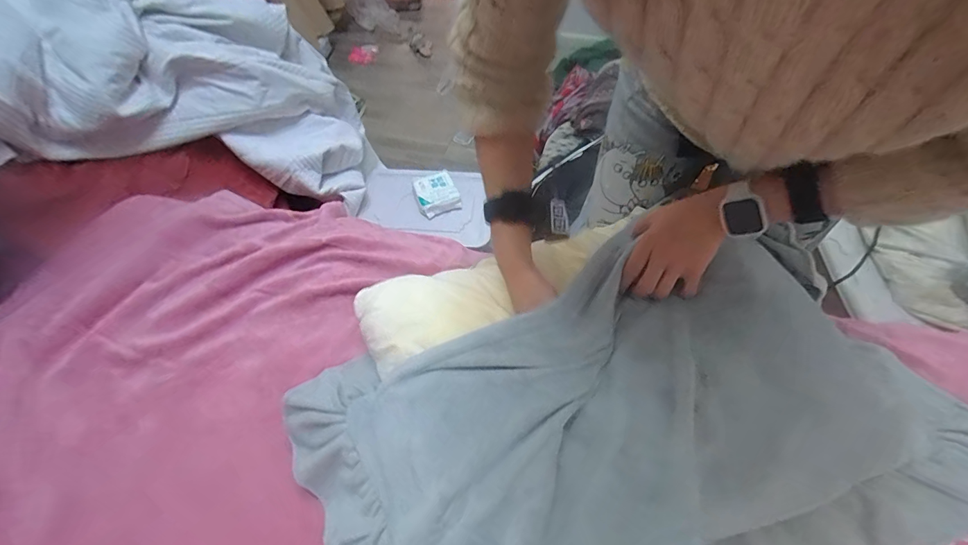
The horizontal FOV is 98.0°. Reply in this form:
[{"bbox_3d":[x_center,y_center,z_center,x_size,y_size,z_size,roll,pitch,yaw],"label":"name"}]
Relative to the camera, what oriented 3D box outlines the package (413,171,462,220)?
[{"bbox_3d":[-0.128,-0.209,1.118,0.114,0.039,0.122,-19,56,-12],"label":"package"}]

